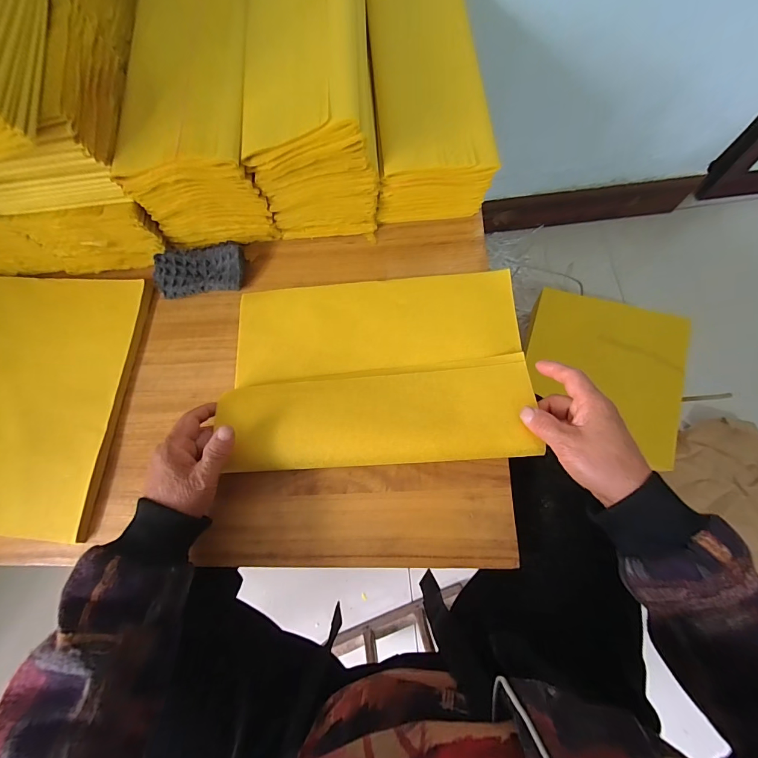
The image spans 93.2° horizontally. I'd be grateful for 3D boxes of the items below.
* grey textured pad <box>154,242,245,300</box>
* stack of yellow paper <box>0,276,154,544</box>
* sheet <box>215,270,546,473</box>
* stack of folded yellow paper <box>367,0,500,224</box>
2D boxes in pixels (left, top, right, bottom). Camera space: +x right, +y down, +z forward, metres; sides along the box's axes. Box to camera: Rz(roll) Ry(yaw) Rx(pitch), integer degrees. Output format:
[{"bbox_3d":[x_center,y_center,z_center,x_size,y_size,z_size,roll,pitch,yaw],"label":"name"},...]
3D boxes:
[{"bbox_3d":[-0.218,-0.132,0.436,0.103,0.021,0.055,-7,75,0],"label":"grey textured pad"},{"bbox_3d":[-0.422,0.017,0.410,0.258,0.019,0.291,3,75,2],"label":"stack of yellow paper"},{"bbox_3d":[-0.004,-0.014,0.384,0.308,0.037,0.204,-3,75,1],"label":"sheet"},{"bbox_3d":[0.055,-0.335,0.437,0.119,0.095,0.265,-4,75,0],"label":"stack of folded yellow paper"}]

